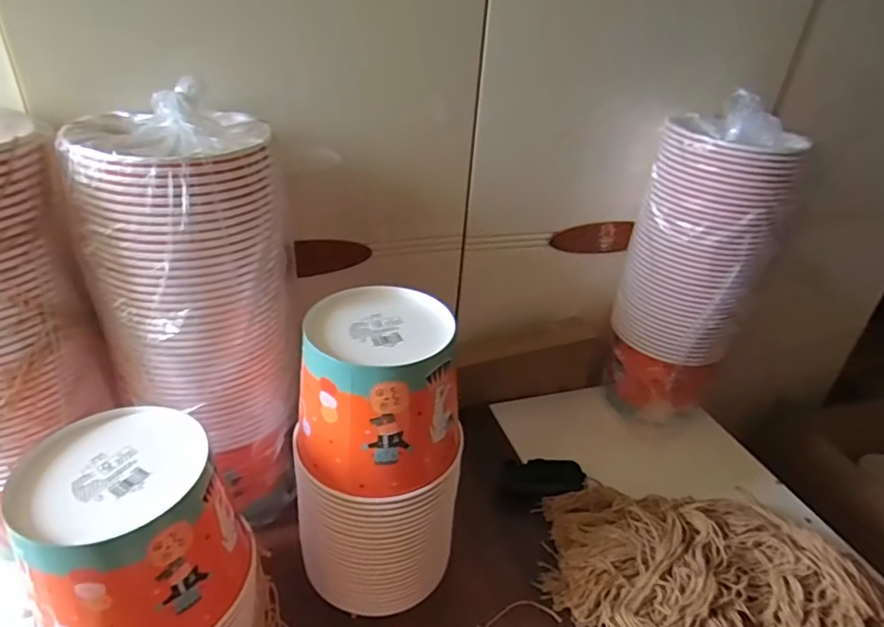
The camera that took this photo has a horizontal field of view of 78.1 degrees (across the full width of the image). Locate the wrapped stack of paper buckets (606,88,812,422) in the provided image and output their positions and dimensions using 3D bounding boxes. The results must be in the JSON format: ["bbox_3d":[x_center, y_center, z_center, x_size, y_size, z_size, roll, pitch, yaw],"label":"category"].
[{"bbox_3d":[0.324,-0.052,0.739,0.151,0.405,0.129,11,32,10],"label":"wrapped stack of paper buckets"}]

